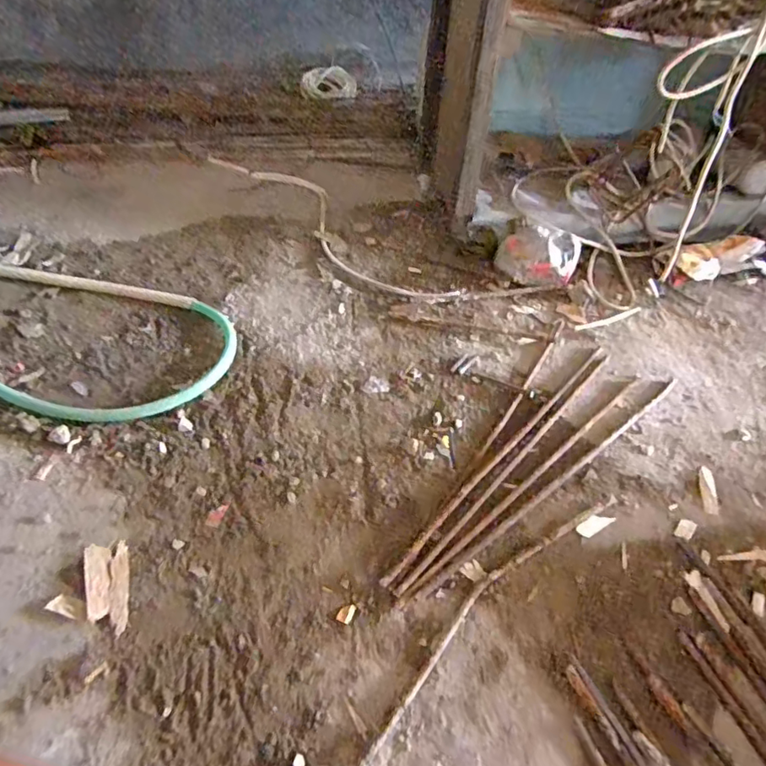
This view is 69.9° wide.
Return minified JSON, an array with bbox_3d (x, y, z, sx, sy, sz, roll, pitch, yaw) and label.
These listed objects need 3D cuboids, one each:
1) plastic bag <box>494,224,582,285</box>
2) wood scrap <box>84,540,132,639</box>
[{"bbox_3d":[0.292,-0.236,1.041,0.146,0.070,0.118,22,50,16],"label":"plastic bag"},{"bbox_3d":[-0.307,0.226,0.611,0.046,0.009,0.109,-15,50,-17],"label":"wood scrap"}]

